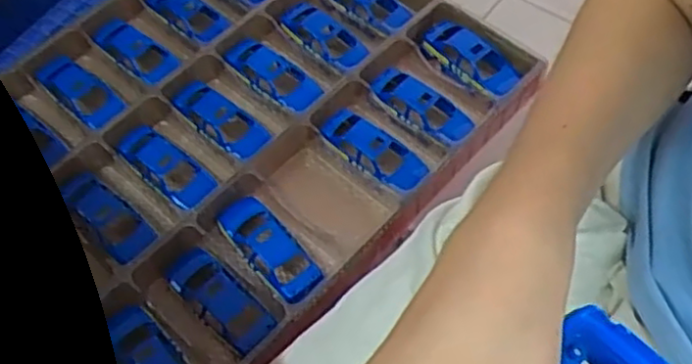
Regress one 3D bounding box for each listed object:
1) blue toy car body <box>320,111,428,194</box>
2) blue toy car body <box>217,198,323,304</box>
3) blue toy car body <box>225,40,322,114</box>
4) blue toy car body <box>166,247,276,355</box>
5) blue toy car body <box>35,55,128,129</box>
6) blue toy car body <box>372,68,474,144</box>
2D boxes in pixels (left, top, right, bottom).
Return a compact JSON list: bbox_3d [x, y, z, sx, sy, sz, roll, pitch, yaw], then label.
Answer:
[{"bbox_3d":[0.029,-0.034,0.743,0.123,0.022,0.050,38,67,21],"label":"blue toy car body"},{"bbox_3d":[-0.076,0.065,0.687,0.050,0.025,0.129,-39,66,-19],"label":"blue toy car body"},{"bbox_3d":[-0.082,-0.125,0.795,0.112,0.025,0.049,34,66,20],"label":"blue toy car body"},{"bbox_3d":[-0.125,0.109,0.667,0.139,0.032,0.044,34,69,34],"label":"blue toy car body"},{"bbox_3d":[-0.301,-0.103,0.793,0.114,0.022,0.049,37,67,21],"label":"blue toy car body"},{"bbox_3d":[0.085,-0.086,0.769,0.125,0.030,0.053,38,67,21],"label":"blue toy car body"}]

